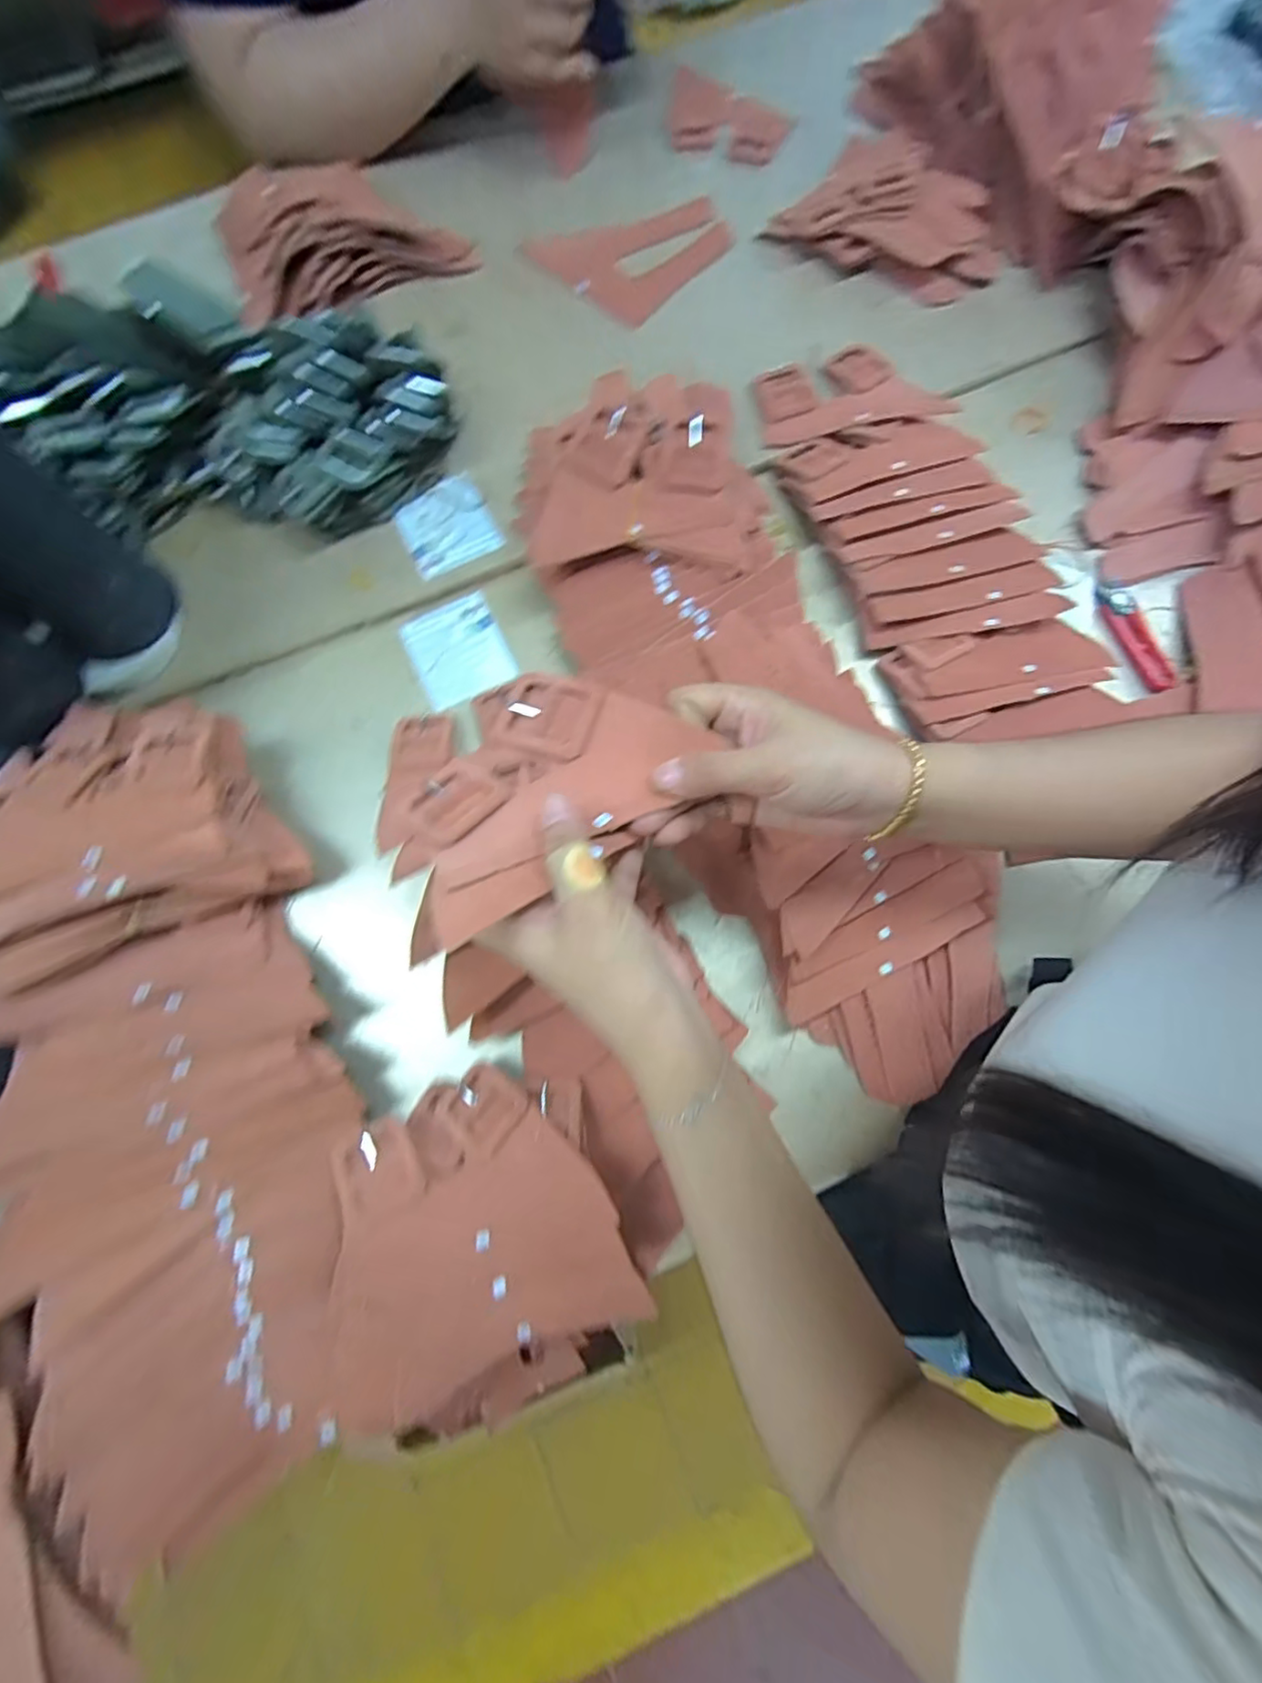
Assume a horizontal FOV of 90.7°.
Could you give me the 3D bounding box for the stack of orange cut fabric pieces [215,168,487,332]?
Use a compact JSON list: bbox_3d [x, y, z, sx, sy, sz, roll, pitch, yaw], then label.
[{"bbox_3d":[-0.269,-0.558,0.569,0.213,0.045,0.130,-27,78,-6],"label":"stack of orange cut fabric pieces"}]

